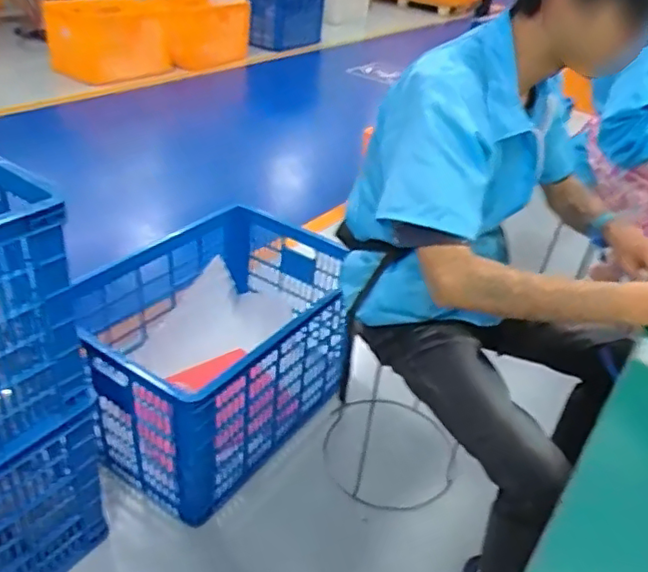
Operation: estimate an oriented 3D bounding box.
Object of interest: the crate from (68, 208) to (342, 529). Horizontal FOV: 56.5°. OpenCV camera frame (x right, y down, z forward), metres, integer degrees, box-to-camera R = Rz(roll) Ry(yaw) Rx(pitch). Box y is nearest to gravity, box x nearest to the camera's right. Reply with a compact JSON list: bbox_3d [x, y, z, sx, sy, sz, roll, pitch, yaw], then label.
[{"bbox_3d":[-0.256,0.137,1.531,0.504,0.413,0.736,27,40,27],"label":"crate"}]

